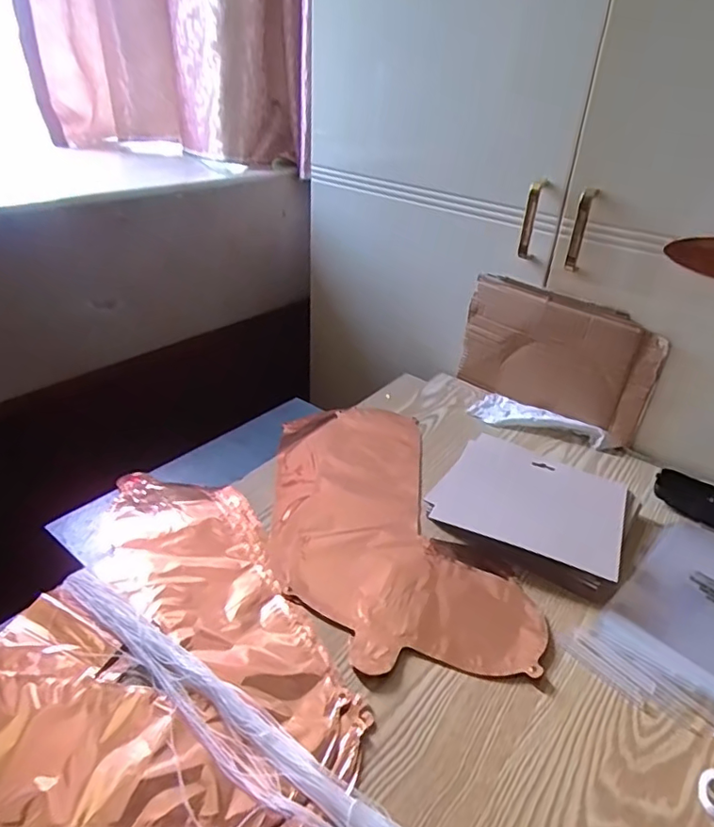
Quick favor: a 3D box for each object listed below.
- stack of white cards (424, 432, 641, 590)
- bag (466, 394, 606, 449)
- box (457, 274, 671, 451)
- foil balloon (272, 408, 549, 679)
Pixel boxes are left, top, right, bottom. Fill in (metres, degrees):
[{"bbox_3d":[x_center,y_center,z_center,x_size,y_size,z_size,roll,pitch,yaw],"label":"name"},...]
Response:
[{"bbox_3d":[0.202,0.105,0.649,0.201,0.031,0.163,20,35,25],"label":"stack of white cards"},{"bbox_3d":[0.256,0.009,0.812,0.183,0.023,0.069,23,36,27],"label":"bag"},{"bbox_3d":[0.276,-0.081,0.800,0.272,0.173,0.016,27,39,32],"label":"box"},{"bbox_3d":[0.017,0.114,0.641,0.221,0.005,0.419,-6,33,-15],"label":"foil balloon"}]

